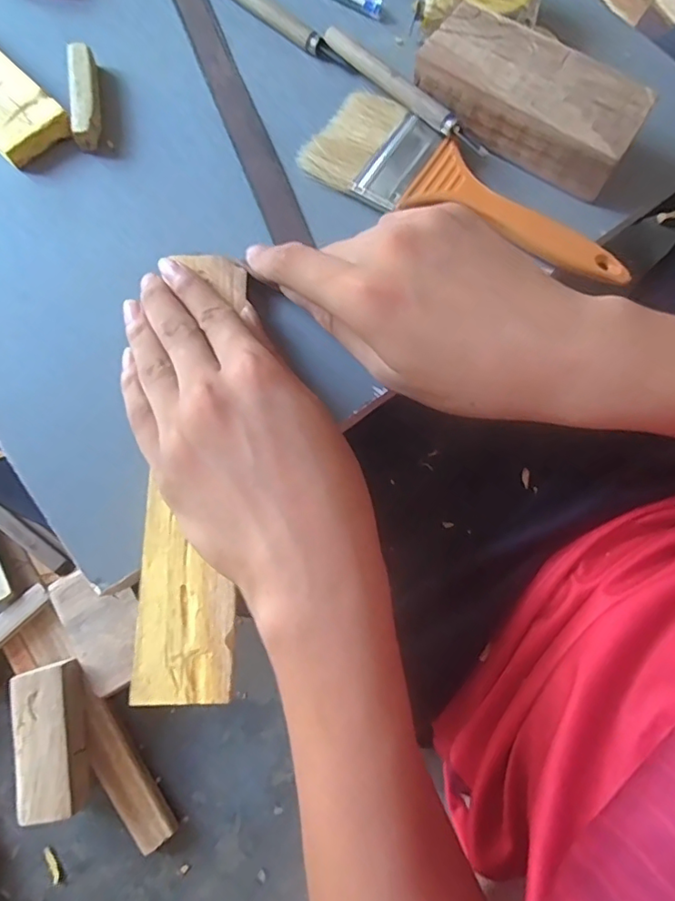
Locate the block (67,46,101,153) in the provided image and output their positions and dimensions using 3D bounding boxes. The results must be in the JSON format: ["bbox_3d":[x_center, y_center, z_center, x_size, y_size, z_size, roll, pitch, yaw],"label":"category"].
[{"bbox_3d":[-0.148,-0.206,0.320,0.014,0.017,0.069,-7,75,-7],"label":"block"}]

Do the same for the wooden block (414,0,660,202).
[{"bbox_3d":[0.110,-0.202,0.316,0.123,0.034,0.055,32,74,4],"label":"wooden block"}]

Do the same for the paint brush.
[{"bbox_3d":[0.076,-0.152,0.310,0.186,0.011,0.066,23,74,2],"label":"paint brush"}]

